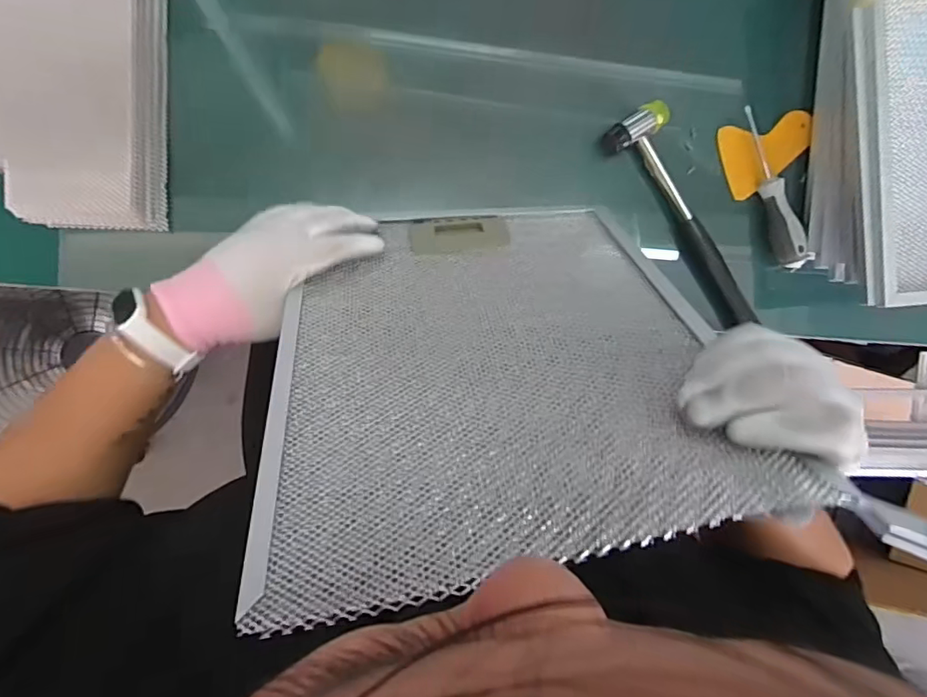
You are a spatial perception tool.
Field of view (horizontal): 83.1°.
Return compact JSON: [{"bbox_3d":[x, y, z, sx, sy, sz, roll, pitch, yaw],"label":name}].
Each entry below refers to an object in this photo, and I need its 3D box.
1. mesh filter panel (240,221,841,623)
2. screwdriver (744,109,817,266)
[{"bbox_3d":[0.013,-0.007,0.351,0.271,0.320,0.020,-10,131,-1],"label":"mesh filter panel"},{"bbox_3d":[0.300,-0.154,0.514,0.027,0.038,0.158,-23,95,-4],"label":"screwdriver"}]

